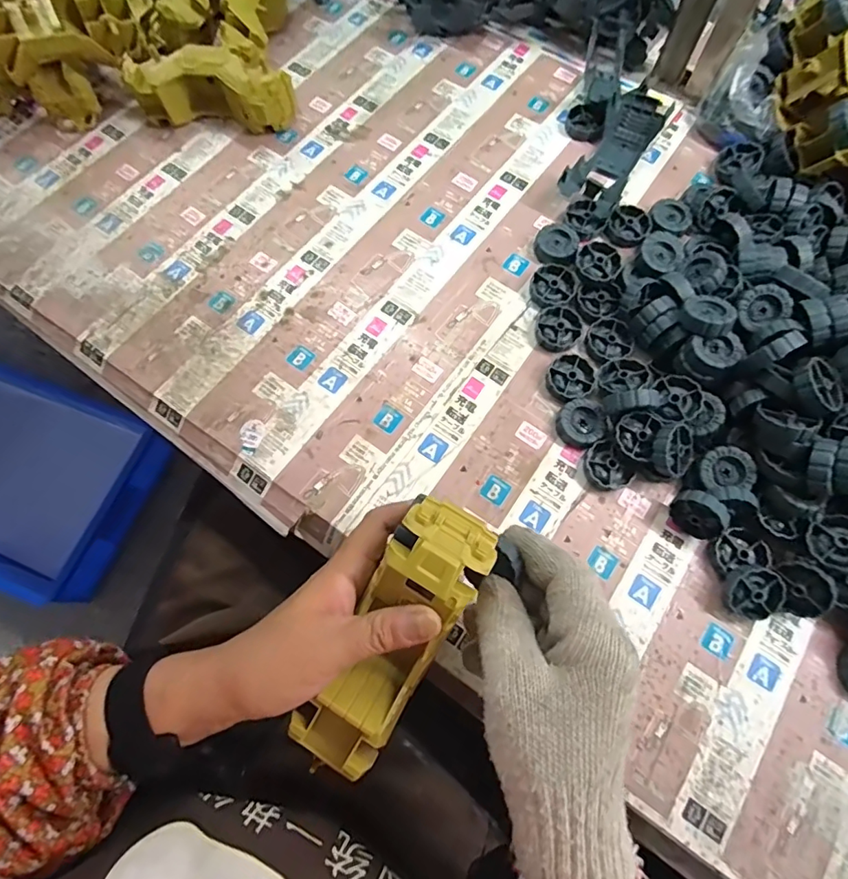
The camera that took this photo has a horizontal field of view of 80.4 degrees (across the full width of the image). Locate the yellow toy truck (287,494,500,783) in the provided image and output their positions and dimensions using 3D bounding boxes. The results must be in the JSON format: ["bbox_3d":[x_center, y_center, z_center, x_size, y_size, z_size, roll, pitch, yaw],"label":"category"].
[{"bbox_3d":[-0.015,0.119,0.293,0.054,0.049,0.168,28,93,10],"label":"yellow toy truck"}]

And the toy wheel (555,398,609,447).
[{"bbox_3d":[0.127,-0.013,0.404,0.039,0.012,0.036,0,71,0],"label":"toy wheel"}]

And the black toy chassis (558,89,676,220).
[{"bbox_3d":[0.185,-0.275,0.479,0.053,0.036,0.142,32,74,10],"label":"black toy chassis"}]

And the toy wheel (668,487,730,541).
[{"bbox_3d":[0.204,0.054,0.370,0.039,0.038,0.016,36,54,15],"label":"toy wheel"}]

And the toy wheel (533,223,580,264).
[{"bbox_3d":[0.119,-0.175,0.457,0.037,0.013,0.043,30,74,10],"label":"toy wheel"}]

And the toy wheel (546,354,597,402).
[{"bbox_3d":[0.122,-0.051,0.420,0.038,0.008,0.041,0,71,0],"label":"toy wheel"}]

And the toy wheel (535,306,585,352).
[{"bbox_3d":[0.116,-0.095,0.434,0.037,0.008,0.042,30,74,10],"label":"toy wheel"}]

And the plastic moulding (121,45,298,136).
[{"bbox_3d":[-0.214,-0.354,0.509,0.161,0.055,0.056,10,71,3],"label":"plastic moulding"}]

